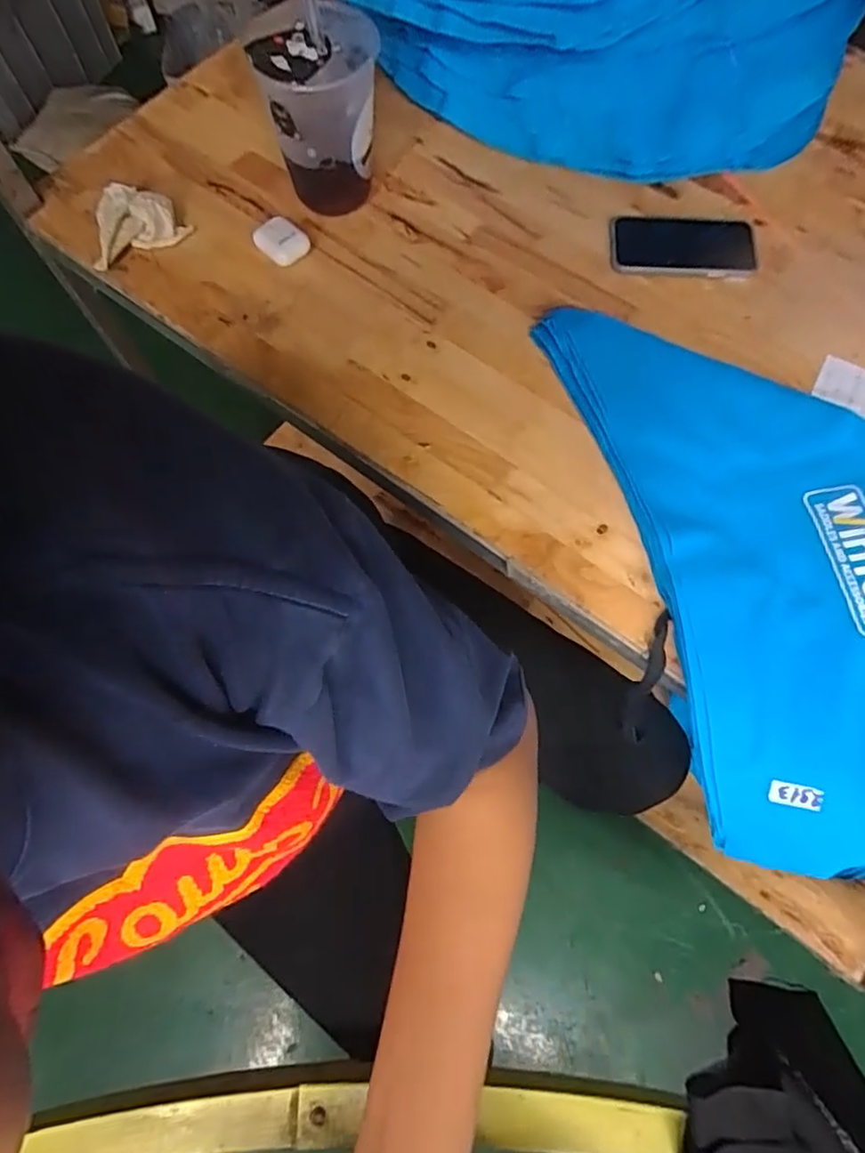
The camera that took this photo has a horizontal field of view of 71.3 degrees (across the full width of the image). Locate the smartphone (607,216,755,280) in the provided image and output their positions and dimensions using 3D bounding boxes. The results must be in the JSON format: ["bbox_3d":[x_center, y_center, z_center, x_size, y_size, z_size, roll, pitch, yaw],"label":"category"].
[{"bbox_3d":[0.257,-0.341,0.619,0.146,0.010,0.078,5,69,2],"label":"smartphone"}]

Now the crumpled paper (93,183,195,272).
[{"bbox_3d":[-0.315,-0.369,0.624,0.099,0.023,0.078,-28,73,-10],"label":"crumpled paper"}]

